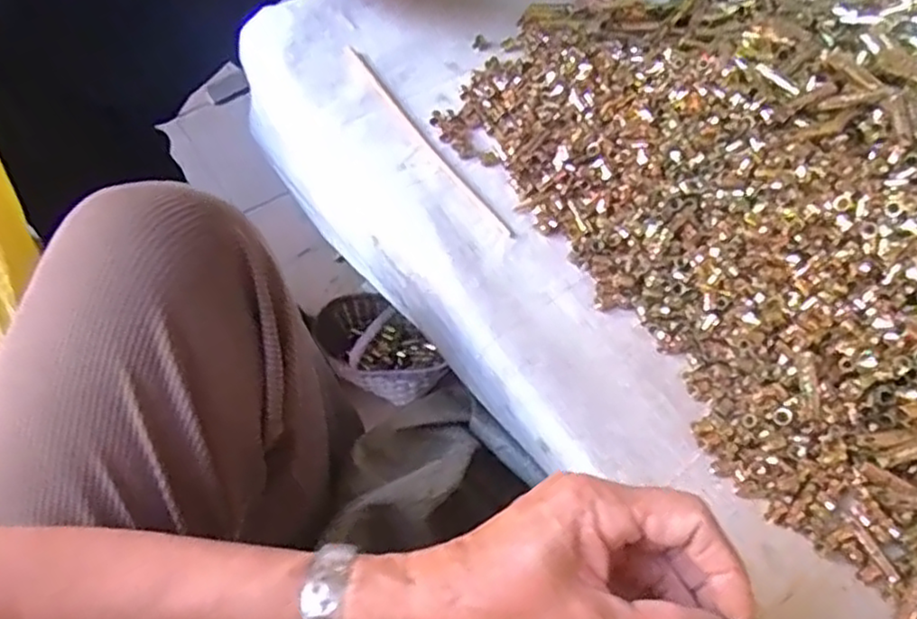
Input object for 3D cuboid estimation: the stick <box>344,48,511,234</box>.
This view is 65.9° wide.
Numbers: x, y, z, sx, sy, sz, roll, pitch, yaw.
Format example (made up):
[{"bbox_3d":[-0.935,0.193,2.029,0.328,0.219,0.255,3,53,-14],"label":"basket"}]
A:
[{"bbox_3d":[-0.027,-0.129,0.527,0.011,0.005,0.220,-28,63,-19],"label":"stick"}]

